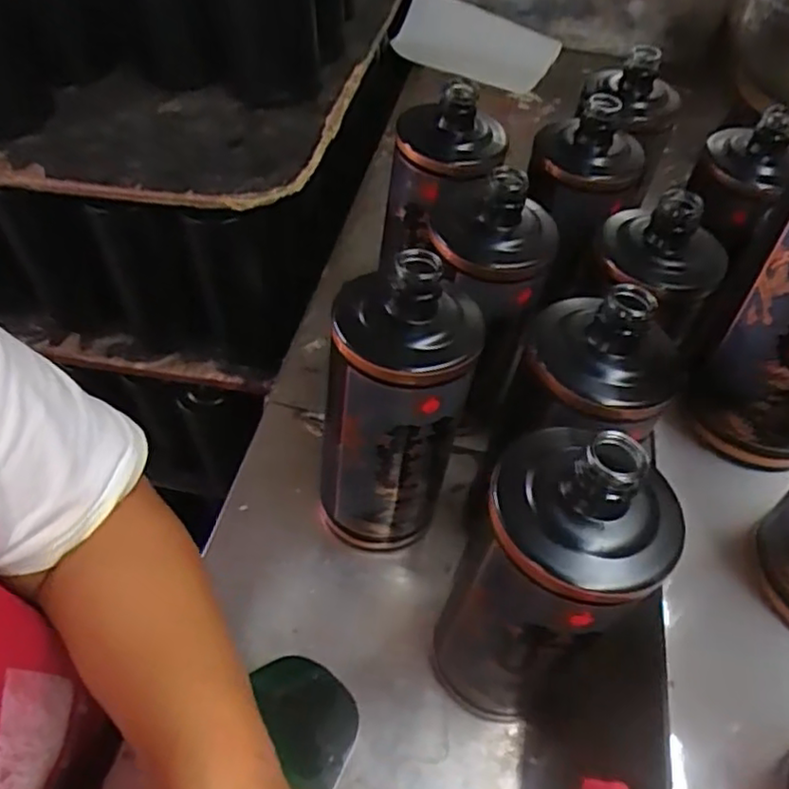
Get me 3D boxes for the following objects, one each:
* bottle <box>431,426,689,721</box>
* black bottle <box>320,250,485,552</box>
[{"bbox_3d":[0.068,0.096,0.318,0.082,0.192,0.075,24,54,19],"label":"bottle"},{"bbox_3d":[-0.001,0.011,0.386,0.084,0.190,0.084,9,50,8],"label":"black bottle"}]

